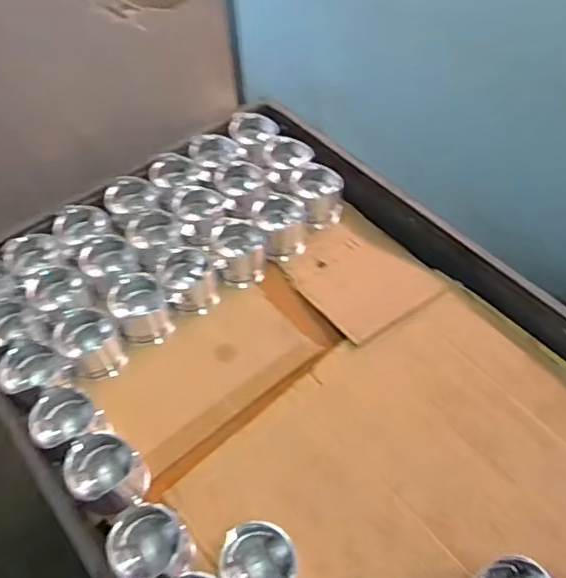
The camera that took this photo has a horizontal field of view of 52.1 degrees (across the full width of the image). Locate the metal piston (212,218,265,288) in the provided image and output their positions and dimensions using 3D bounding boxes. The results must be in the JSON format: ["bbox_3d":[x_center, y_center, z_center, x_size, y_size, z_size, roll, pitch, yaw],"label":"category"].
[{"bbox_3d":[-0.075,-0.064,1.008,0.081,0.094,0.071,-5,53,-1],"label":"metal piston"}]

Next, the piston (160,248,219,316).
[{"bbox_3d":[-0.159,-0.009,0.976,0.084,0.101,0.070,-19,55,-12],"label":"piston"}]

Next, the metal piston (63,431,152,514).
[{"bbox_3d":[-0.238,0.245,0.775,0.085,0.087,0.088,-1,53,2],"label":"metal piston"}]

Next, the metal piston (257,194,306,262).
[{"bbox_3d":[0.000,-0.110,1.033,0.090,0.089,0.091,-7,53,-2],"label":"metal piston"}]

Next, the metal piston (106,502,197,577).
[{"bbox_3d":[-0.163,0.318,0.713,0.092,0.083,0.100,-30,57,-19],"label":"metal piston"}]

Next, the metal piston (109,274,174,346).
[{"bbox_3d":[-0.231,0.037,0.946,0.082,0.110,0.072,-23,56,-14],"label":"metal piston"}]

